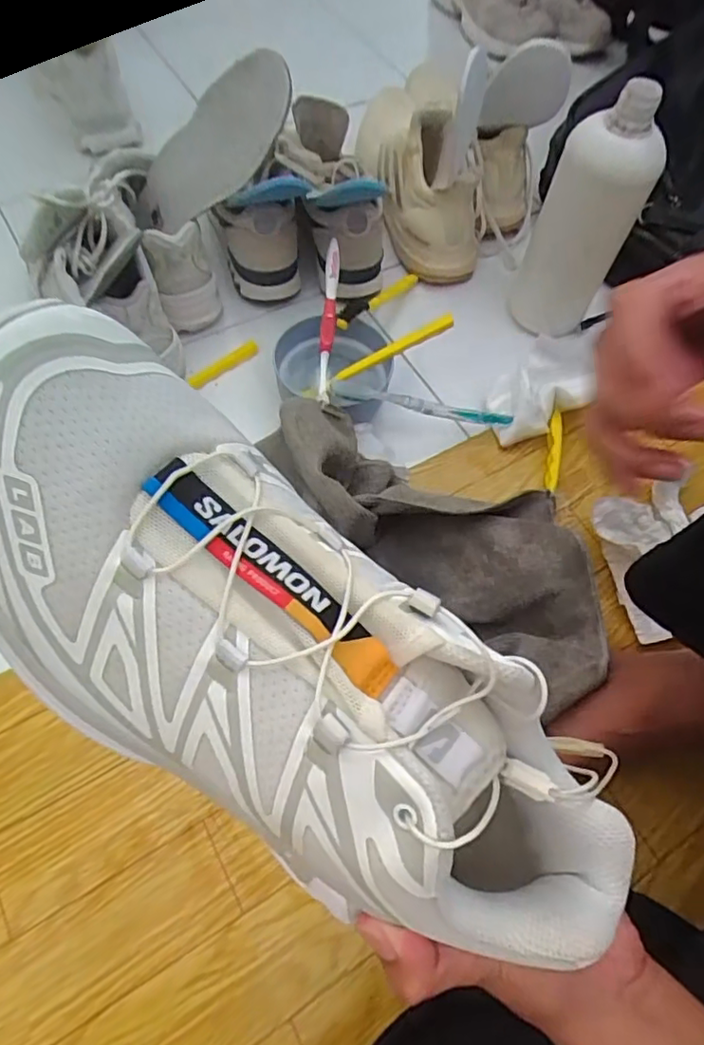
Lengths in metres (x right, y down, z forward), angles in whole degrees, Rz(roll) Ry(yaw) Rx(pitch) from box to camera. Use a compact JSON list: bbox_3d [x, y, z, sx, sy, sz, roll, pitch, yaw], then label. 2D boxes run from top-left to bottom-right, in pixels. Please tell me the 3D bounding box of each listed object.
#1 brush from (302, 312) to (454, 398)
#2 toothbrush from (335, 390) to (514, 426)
[{"bbox_3d":[0.023,-0.153,0.554,0.151,0.018,0.012,-25,65,10],"label":"brush"},{"bbox_3d":[0.071,-0.108,0.556,0.176,0.018,0.010,5,61,-21],"label":"toothbrush"}]

